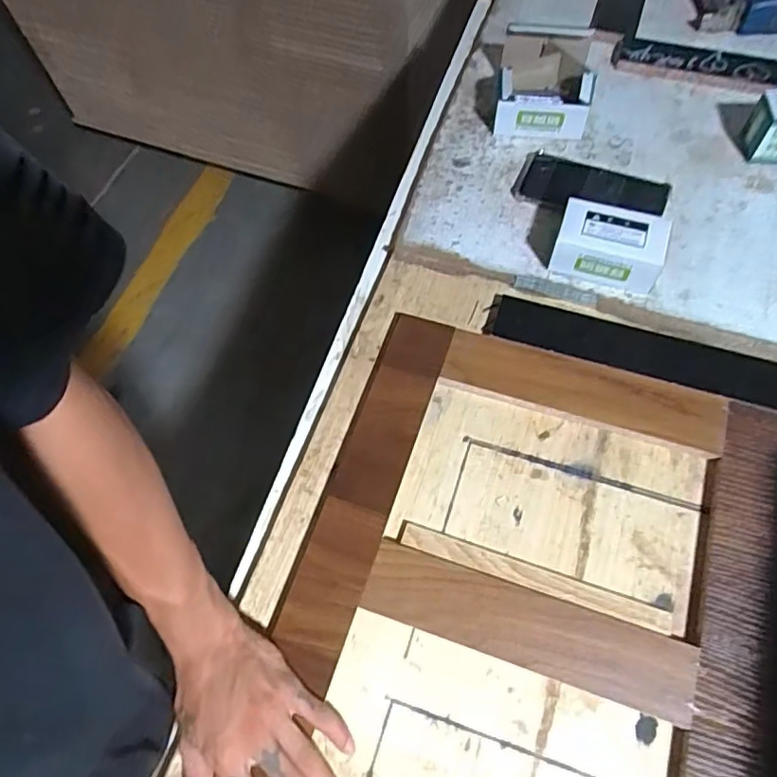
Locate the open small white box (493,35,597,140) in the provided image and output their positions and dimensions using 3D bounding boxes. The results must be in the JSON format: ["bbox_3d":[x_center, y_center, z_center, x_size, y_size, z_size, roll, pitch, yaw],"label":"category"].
[{"bbox_3d":[0.192,-0.370,0.726,0.108,0.051,0.124,7,65,7],"label":"open small white box"}]

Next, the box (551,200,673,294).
[{"bbox_3d":[0.235,-0.151,0.621,0.112,0.054,0.069,17,66,11],"label":"box"}]

